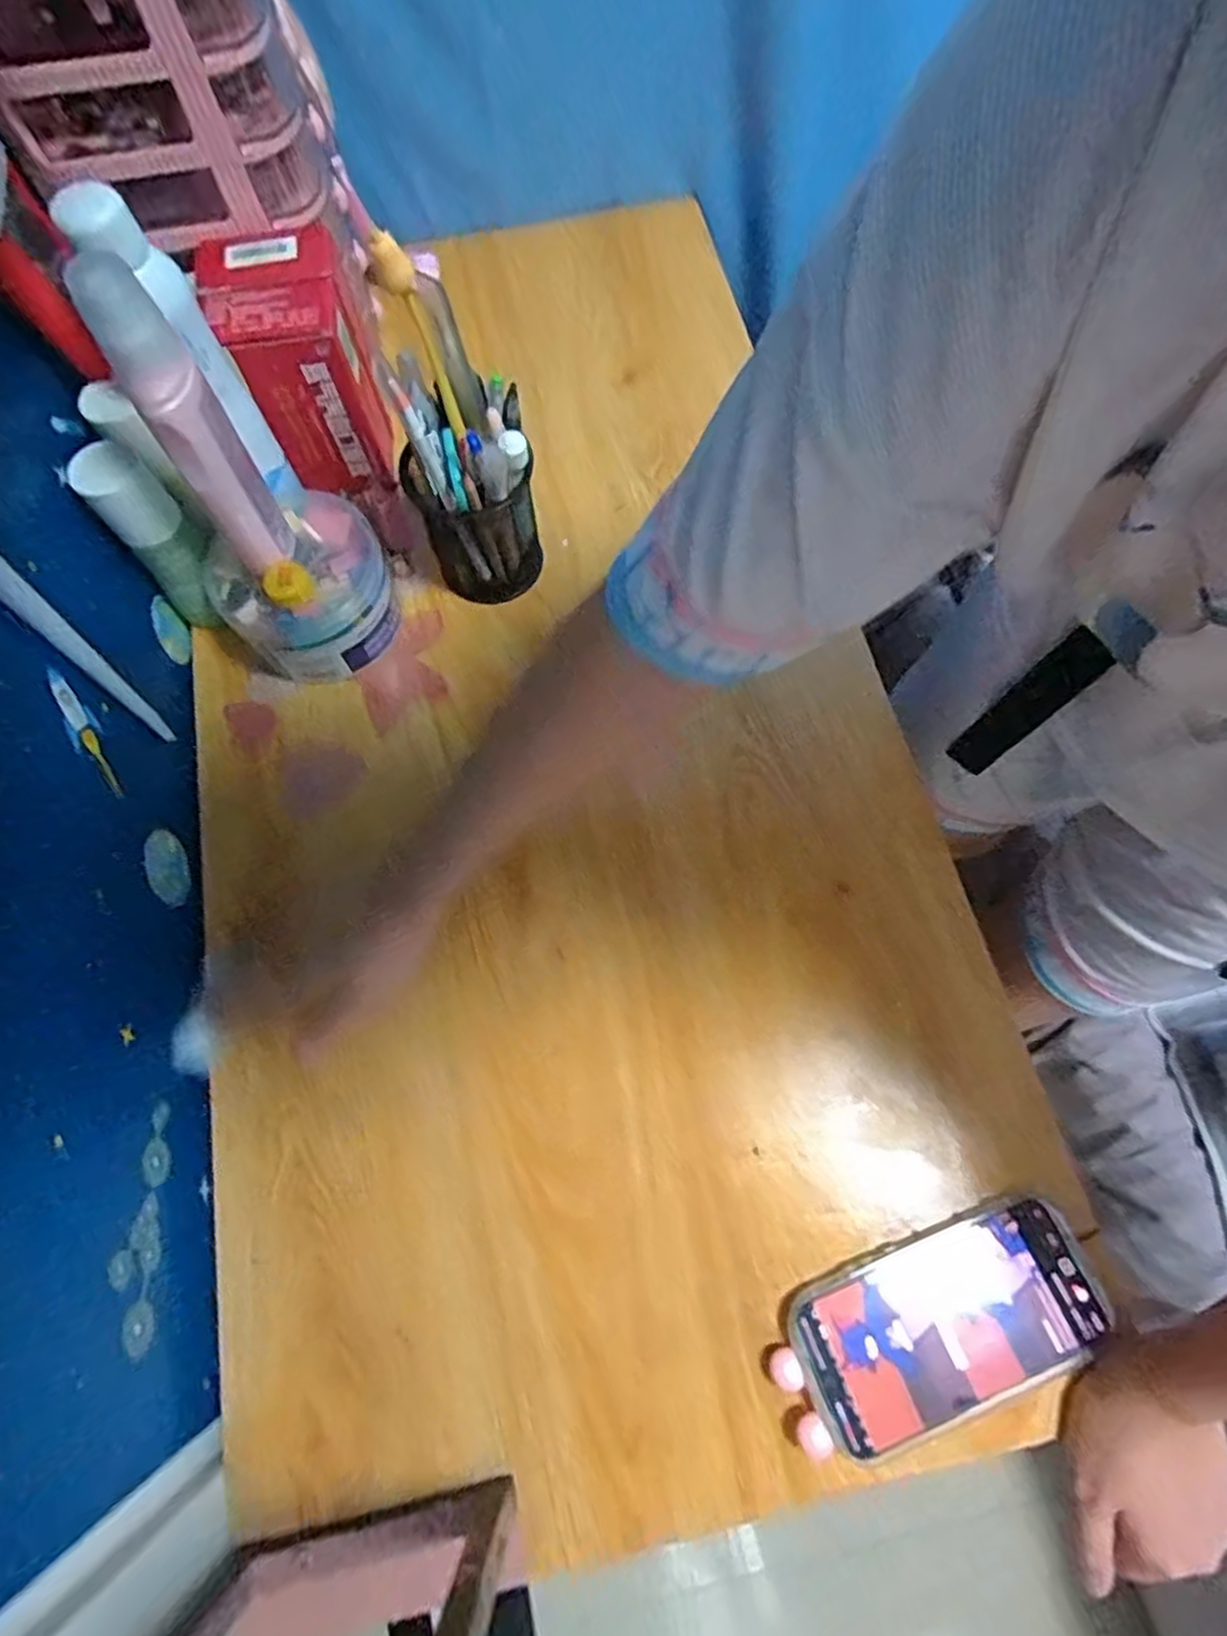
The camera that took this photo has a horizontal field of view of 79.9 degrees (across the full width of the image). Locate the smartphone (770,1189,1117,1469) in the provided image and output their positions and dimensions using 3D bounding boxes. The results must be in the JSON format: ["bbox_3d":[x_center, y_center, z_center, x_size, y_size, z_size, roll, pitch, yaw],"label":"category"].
[{"bbox_3d":[0.179,0.275,0.398,0.180,0.011,0.082,-20,72,-6],"label":"smartphone"}]

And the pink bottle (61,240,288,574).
[{"bbox_3d":[-0.232,-0.208,0.424,0.042,0.191,0.046,-29,71,-13],"label":"pink bottle"}]

